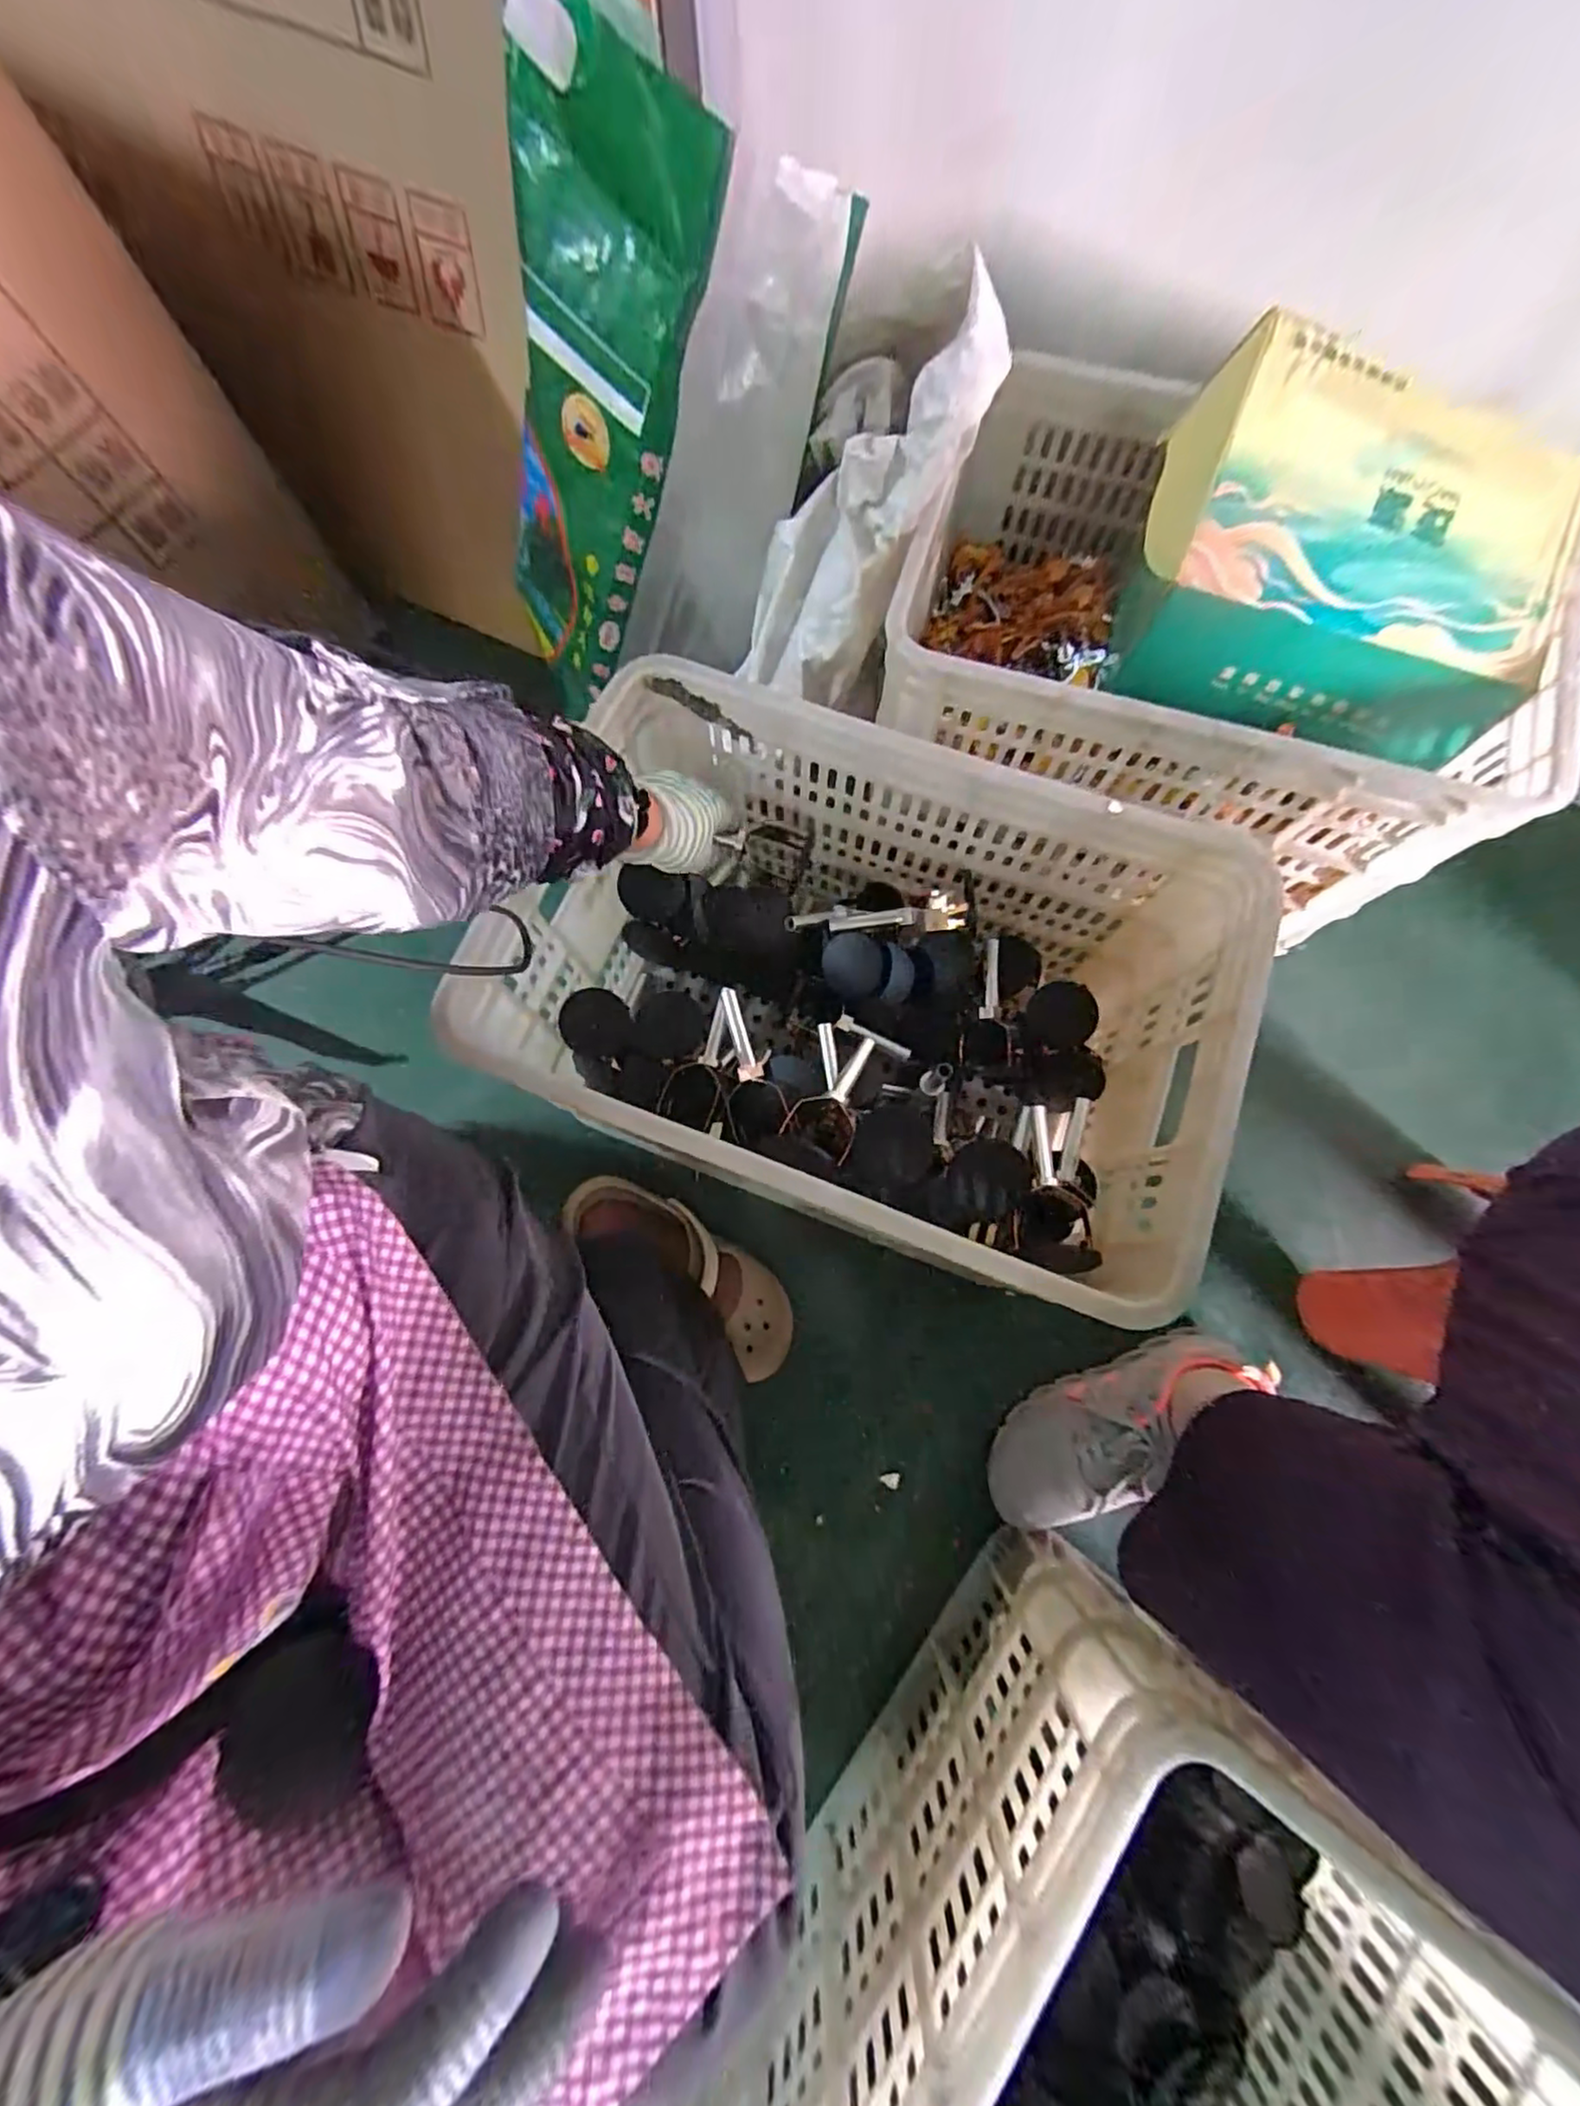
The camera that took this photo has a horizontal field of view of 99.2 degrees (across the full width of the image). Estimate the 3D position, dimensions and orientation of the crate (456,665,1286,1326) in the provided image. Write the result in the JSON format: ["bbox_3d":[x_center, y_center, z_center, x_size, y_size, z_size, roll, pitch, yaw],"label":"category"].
[{"bbox_3d":[0.064,-0.048,0.599,0.536,0.265,0.360,21,79,6],"label":"crate"}]

